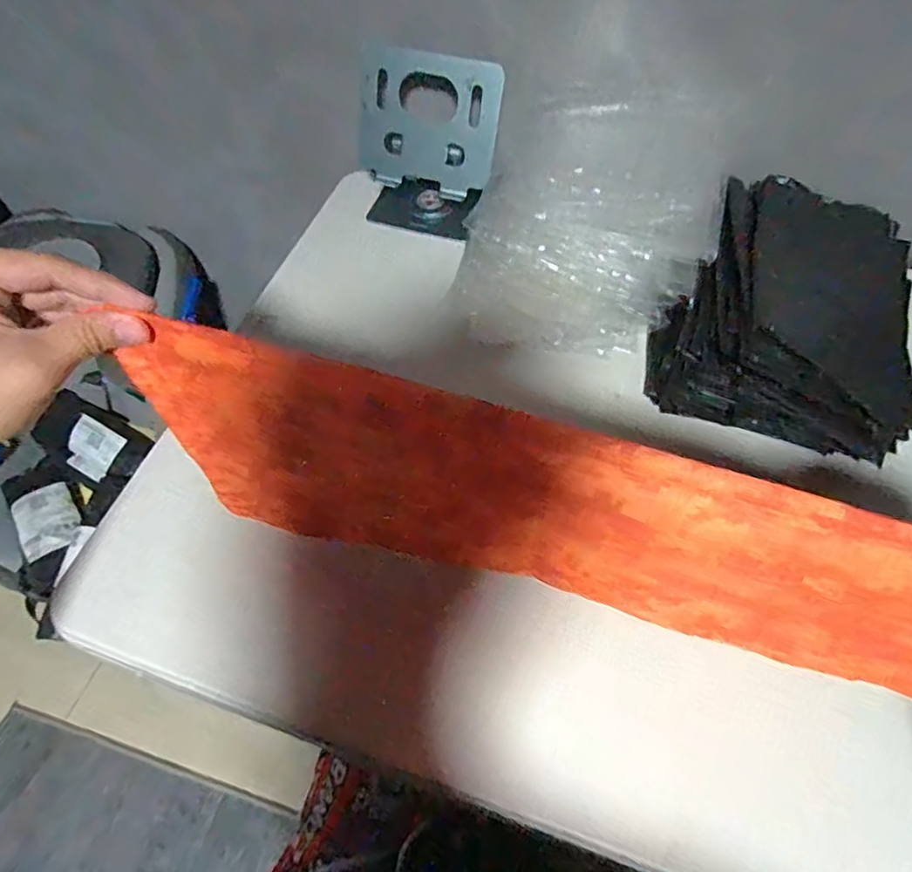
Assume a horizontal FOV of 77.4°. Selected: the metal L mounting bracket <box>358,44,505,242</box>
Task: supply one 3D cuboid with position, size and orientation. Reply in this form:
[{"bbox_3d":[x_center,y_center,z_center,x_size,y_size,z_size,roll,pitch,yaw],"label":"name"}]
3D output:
[{"bbox_3d":[-0.029,-0.309,0.618,0.154,0.180,0.040,14,37,12],"label":"metal L mounting bracket"}]

